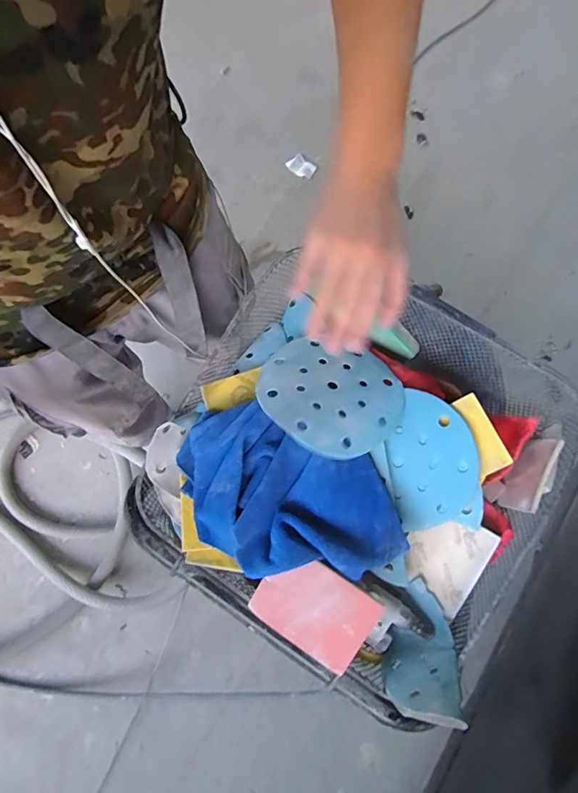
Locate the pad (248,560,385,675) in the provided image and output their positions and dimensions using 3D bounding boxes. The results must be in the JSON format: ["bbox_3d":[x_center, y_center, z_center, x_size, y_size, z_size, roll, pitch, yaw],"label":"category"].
[{"bbox_3d":[0.022,0.190,0.431,0.100,0.006,0.075,30,94,12],"label":"pad"}]

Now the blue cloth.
[{"bbox_3d":[-0.003,0.097,0.451,0.228,0.050,0.138,22,71,5],"label":"blue cloth"}]

